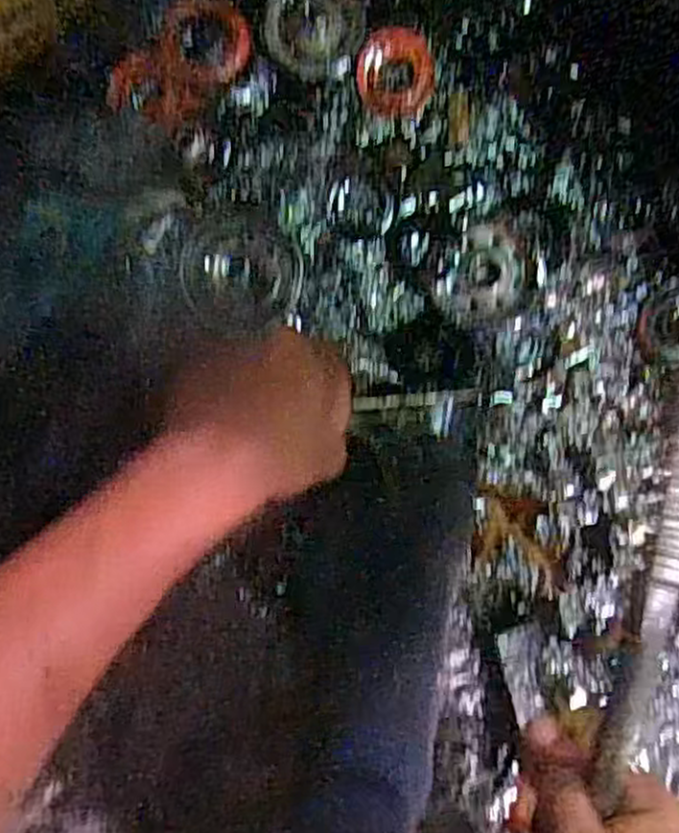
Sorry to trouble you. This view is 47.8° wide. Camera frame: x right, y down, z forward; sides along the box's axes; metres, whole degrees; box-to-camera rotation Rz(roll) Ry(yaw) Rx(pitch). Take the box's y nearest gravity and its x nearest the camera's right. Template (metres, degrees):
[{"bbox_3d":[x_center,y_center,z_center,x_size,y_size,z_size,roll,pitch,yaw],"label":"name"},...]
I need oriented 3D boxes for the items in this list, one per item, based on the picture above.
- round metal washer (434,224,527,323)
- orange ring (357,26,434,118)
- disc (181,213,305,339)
[{"bbox_3d":[0.092,-0.087,0.482,0.050,0.006,0.060,32,94,-2],"label":"round metal washer"},{"bbox_3d":[0.034,-0.208,0.465,0.044,0.008,0.049,0,95,0],"label":"orange ring"},{"bbox_3d":[-0.059,-0.089,0.475,0.072,0.012,0.070,0,95,0],"label":"disc"}]

